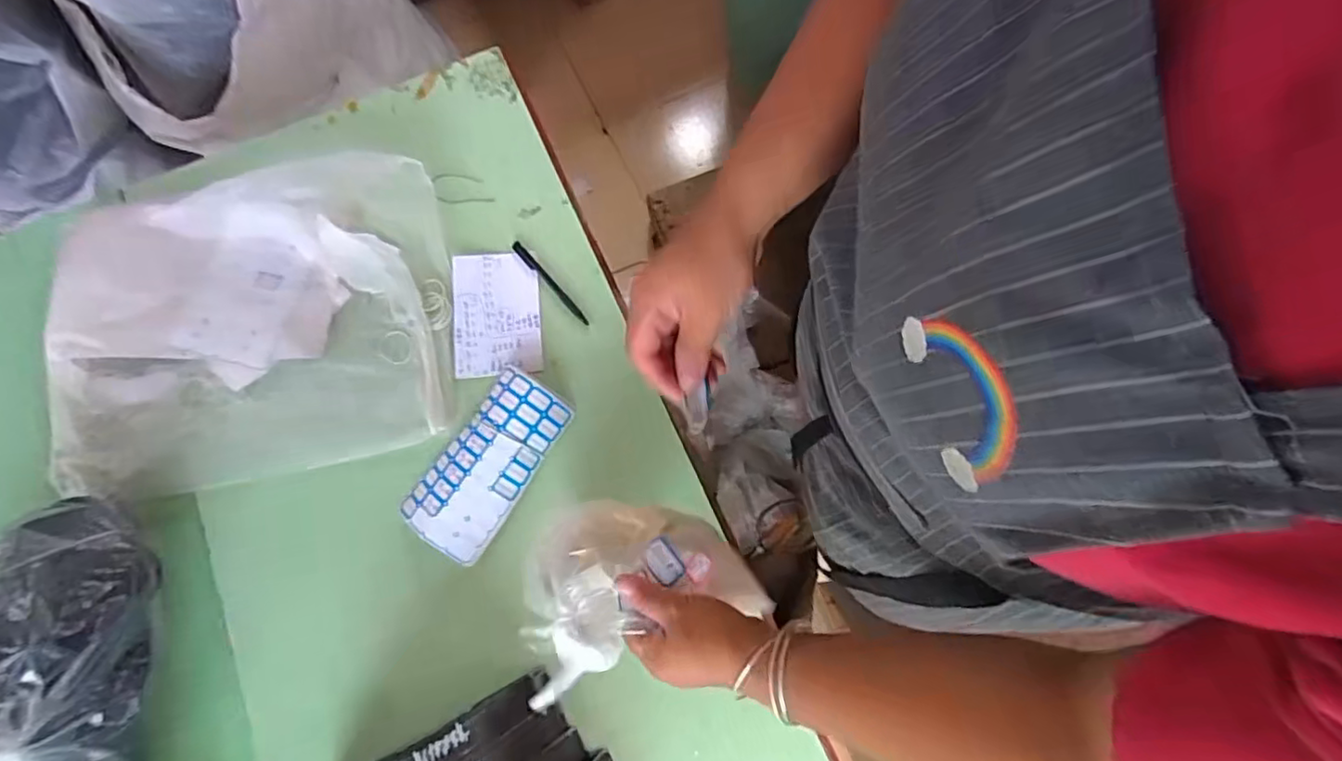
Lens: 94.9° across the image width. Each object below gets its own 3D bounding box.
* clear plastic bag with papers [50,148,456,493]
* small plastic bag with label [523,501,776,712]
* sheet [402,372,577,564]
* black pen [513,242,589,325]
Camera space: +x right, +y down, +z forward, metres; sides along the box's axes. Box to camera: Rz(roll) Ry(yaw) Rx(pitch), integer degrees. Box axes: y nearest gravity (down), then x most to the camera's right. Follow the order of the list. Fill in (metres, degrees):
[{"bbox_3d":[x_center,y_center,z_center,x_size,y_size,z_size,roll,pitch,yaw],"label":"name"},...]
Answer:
[{"bbox_3d":[-0.486,-0.070,0.712,0.440,0.069,0.357,-11,76,-2],"label":"clear plastic bag with papers"},{"bbox_3d":[-0.030,0.158,0.516,0.185,0.087,0.130,-20,77,-4],"label":"small plastic bag with label"},{"bbox_3d":[-0.206,0.090,0.687,0.102,0.036,0.205,32,78,8],"label":"sheet"},{"bbox_3d":[-0.149,-0.121,0.764,0.011,0.009,0.140,-42,79,-9],"label":"black pen"}]

